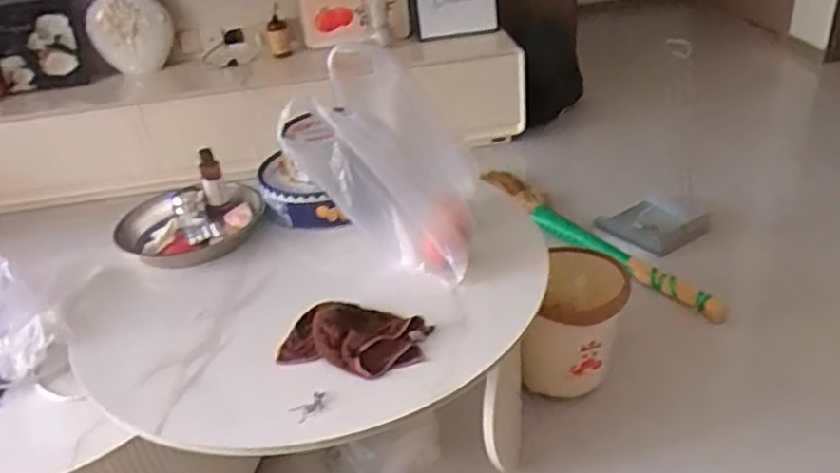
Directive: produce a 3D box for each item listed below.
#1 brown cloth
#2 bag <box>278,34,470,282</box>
[{"bbox_3d":[-0.095,0.137,0.947,0.200,0.037,0.131,7,35,20],"label":"brown cloth"},{"bbox_3d":[-0.065,-0.126,1.086,0.291,0.313,0.202,3,34,15],"label":"bag"}]

